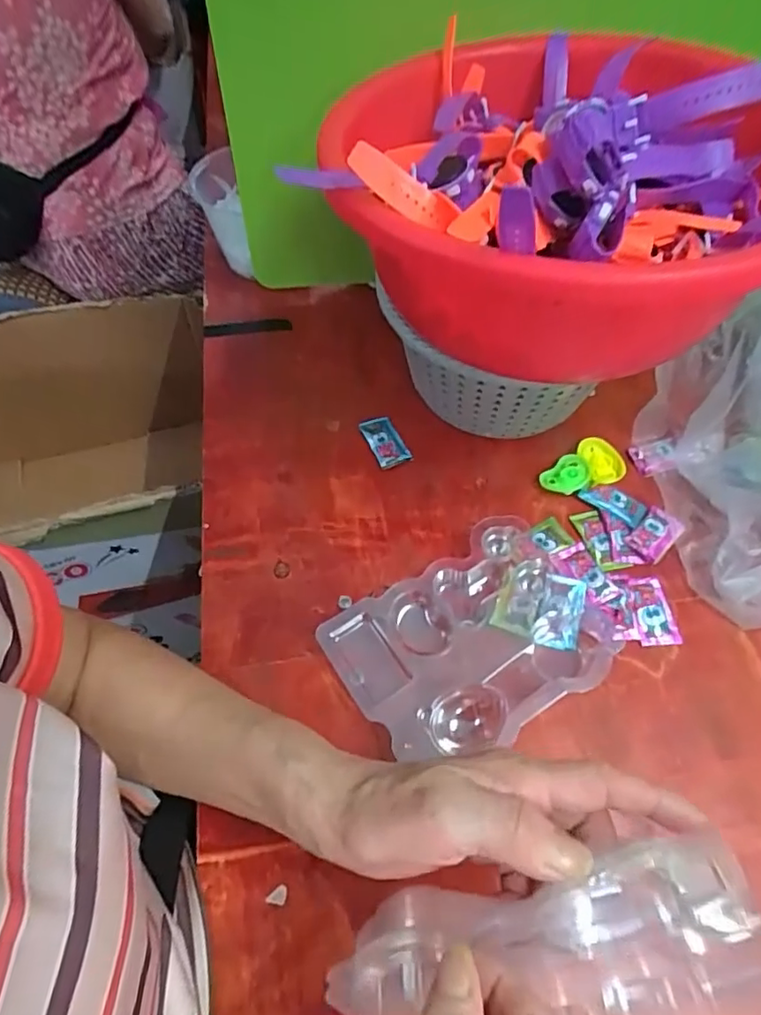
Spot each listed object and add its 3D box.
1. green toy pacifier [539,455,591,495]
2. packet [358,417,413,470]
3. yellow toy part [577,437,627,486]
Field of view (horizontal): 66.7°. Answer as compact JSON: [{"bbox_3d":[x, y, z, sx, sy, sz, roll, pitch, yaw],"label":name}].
[{"bbox_3d":[0.158,-0.027,0.491,0.047,0.009,0.028,-36,63,-22],"label":"green toy pacifier"},{"bbox_3d":[0.003,-0.059,0.516,0.031,0.007,0.054,-23,59,-15],"label":"packet"},{"bbox_3d":[0.192,-0.040,0.500,0.035,0.013,0.043,-10,56,-7],"label":"yellow toy part"}]

